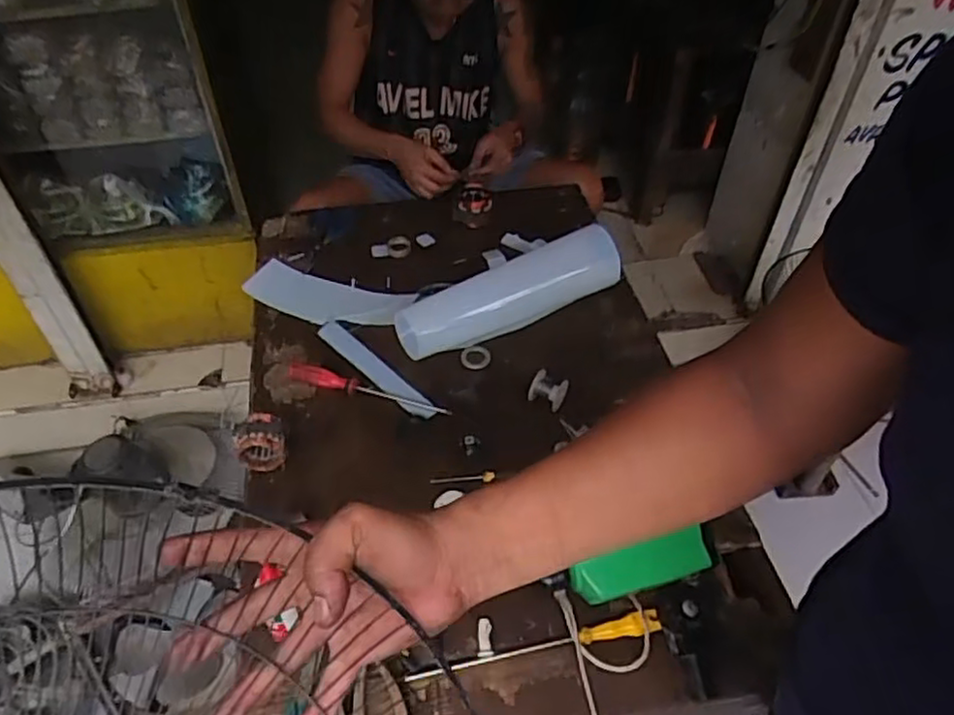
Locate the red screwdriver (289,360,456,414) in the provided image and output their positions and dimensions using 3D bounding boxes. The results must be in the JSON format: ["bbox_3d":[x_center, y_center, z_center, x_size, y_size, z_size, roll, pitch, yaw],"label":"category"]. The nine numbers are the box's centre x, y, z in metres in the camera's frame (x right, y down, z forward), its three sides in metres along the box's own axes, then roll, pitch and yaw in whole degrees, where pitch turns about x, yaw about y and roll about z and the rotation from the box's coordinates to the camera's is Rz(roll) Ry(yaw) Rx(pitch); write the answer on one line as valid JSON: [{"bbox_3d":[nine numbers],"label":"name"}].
[{"bbox_3d":[-0.162,0.045,1.017,0.252,0.026,0.026,11,48,10],"label":"red screwdriver"}]

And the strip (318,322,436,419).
[{"bbox_3d":[-0.162,0.012,1.059,0.036,0.010,0.269,-35,56,-28],"label":"strip"}]

